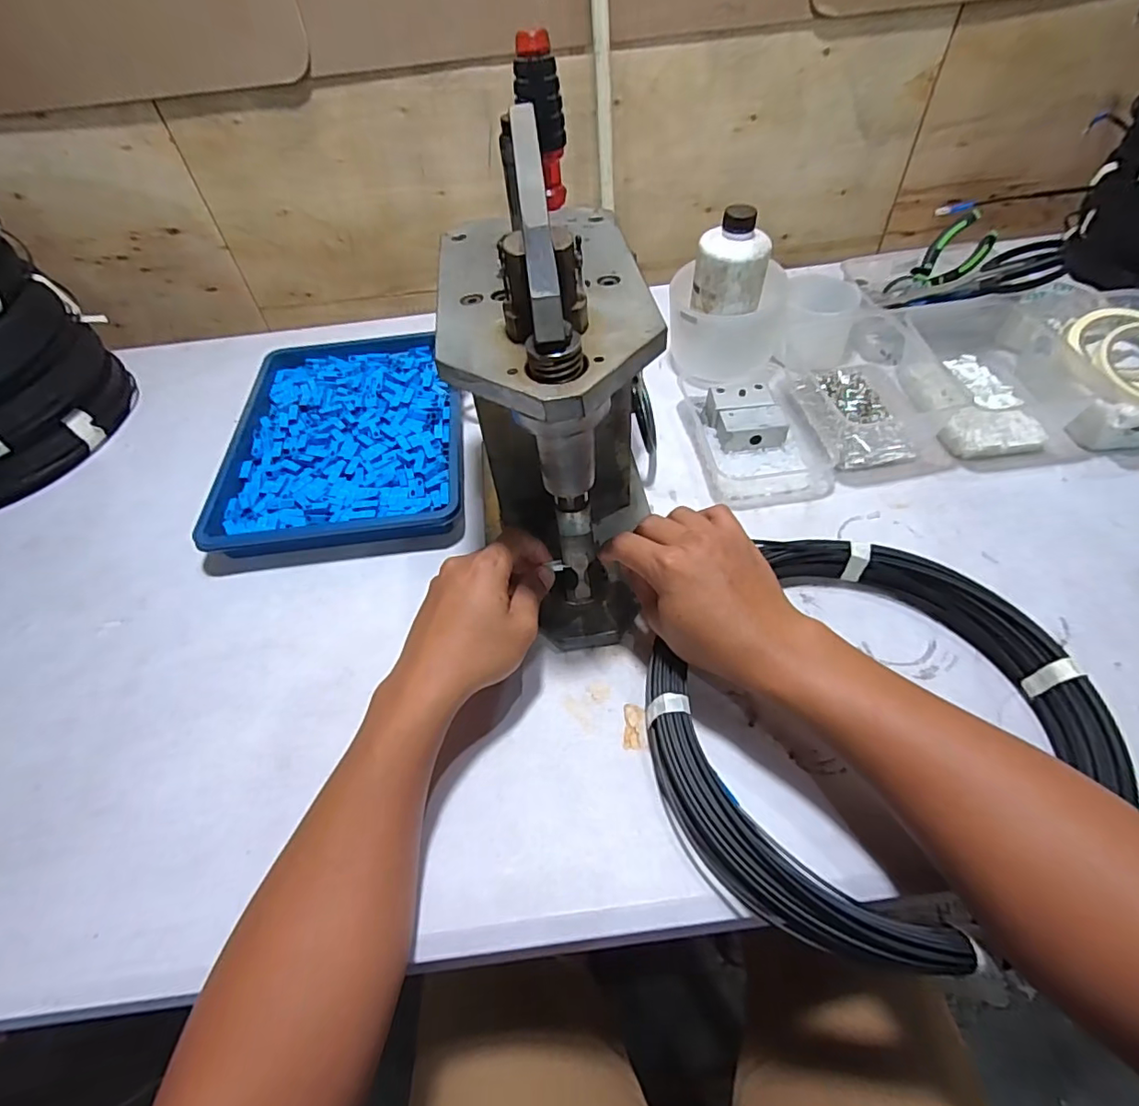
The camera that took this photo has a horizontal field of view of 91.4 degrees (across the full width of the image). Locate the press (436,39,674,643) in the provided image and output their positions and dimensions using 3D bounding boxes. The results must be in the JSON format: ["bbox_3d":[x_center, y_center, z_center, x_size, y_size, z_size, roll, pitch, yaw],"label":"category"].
[{"bbox_3d":[-0.014,-0.132,0.413,0.126,0.294,0.285,-8,52,-2],"label":"press"}]

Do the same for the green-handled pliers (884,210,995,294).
[{"bbox_3d":[0.438,-0.340,0.649,0.110,0.023,0.054,-44,82,15],"label":"green-handled pliers"}]

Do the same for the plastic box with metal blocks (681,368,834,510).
[{"bbox_3d":[0.194,-0.129,0.575,0.124,0.038,0.178,-8,50,-2],"label":"plastic box with metal blocks"}]

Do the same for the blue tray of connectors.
[{"bbox_3d":[-0.237,-0.138,0.611,0.241,0.032,0.327,-8,50,-2],"label":"blue tray of connectors"}]

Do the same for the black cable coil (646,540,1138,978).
[{"bbox_3d":[0.190,0.106,0.372,0.282,0.042,0.238,-29,55,-17],"label":"black cable coil"}]

